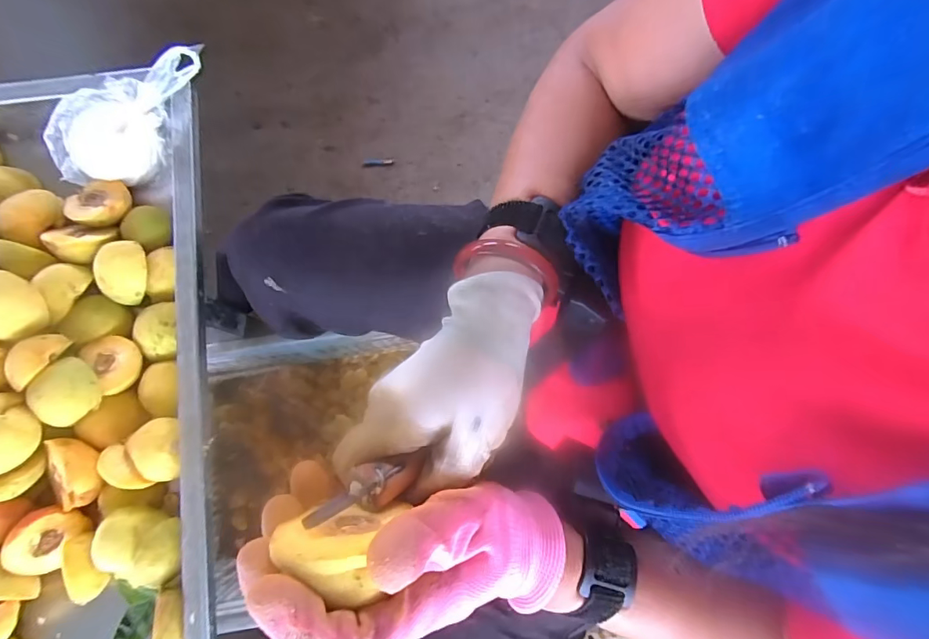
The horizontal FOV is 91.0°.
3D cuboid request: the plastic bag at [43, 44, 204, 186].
[{"bbox_3d":[-0.354,-0.220,0.482,0.205,0.066,0.091,-34,81,12],"label":"plastic bag"}]

